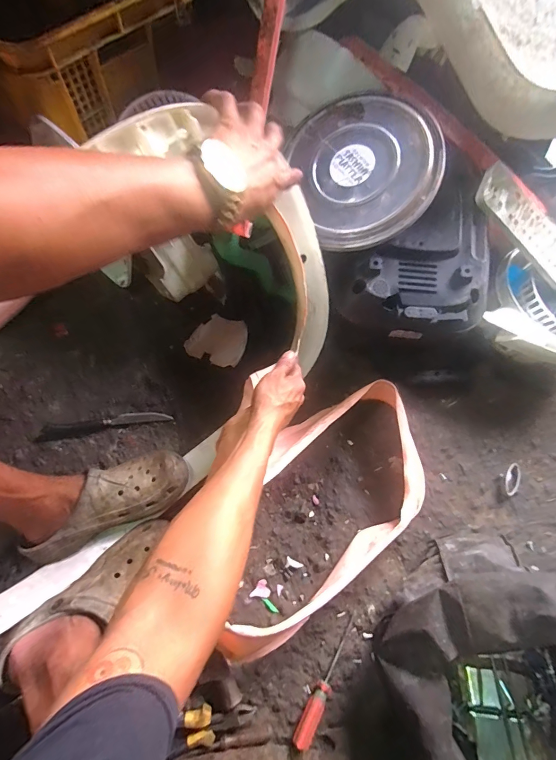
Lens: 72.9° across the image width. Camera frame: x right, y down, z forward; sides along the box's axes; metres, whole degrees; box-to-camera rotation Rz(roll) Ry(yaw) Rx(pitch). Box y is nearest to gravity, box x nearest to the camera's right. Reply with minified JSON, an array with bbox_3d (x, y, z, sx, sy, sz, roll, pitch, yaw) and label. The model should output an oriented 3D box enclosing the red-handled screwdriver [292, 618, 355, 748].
[{"bbox_3d":[0.079,0.471,0.593,0.027,0.032,0.184,32,59,9],"label":"red-handled screwdriver"}]

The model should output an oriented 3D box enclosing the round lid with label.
[{"bbox_3d":[0.127,-0.308,0.539,0.194,0.018,0.219,-22,78,15],"label":"round lid with label"}]

